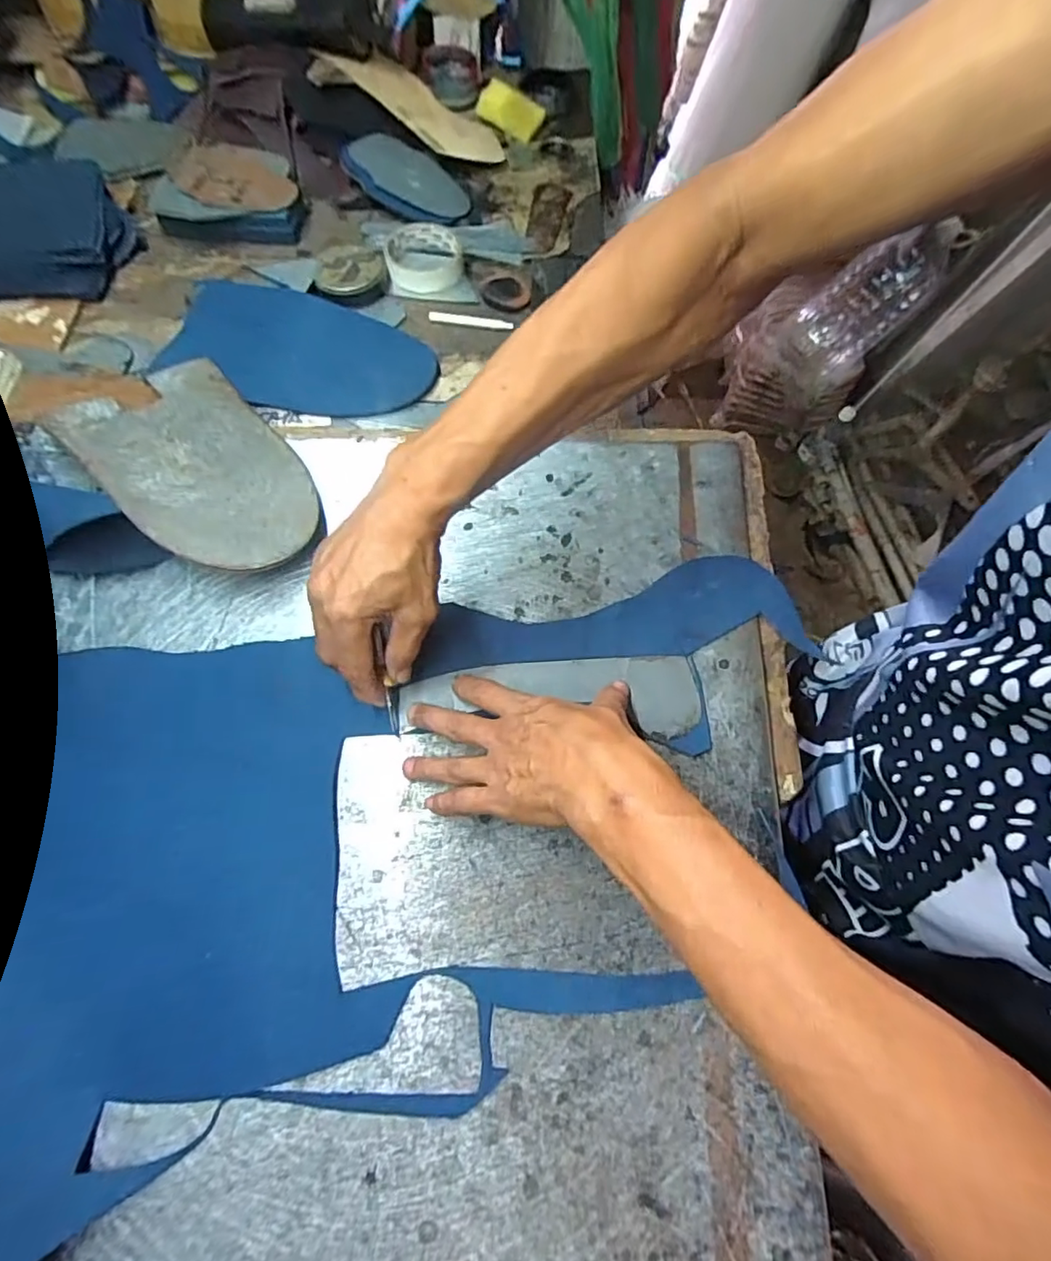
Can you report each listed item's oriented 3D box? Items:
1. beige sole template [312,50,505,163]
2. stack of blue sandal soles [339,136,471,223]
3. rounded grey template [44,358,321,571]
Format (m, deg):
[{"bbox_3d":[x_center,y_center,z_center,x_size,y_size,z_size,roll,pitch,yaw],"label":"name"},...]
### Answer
[{"bbox_3d":[-0.143,-0.672,0.743,0.235,0.023,0.111,25,66,-14],"label":"beige sole template"},{"bbox_3d":[-0.144,-0.554,0.713,0.155,0.015,0.083,23,73,-8],"label":"stack of blue sandal soles"},{"bbox_3d":[-0.270,-0.141,0.487,0.251,0.007,0.141,41,60,18],"label":"rounded grey template"}]

